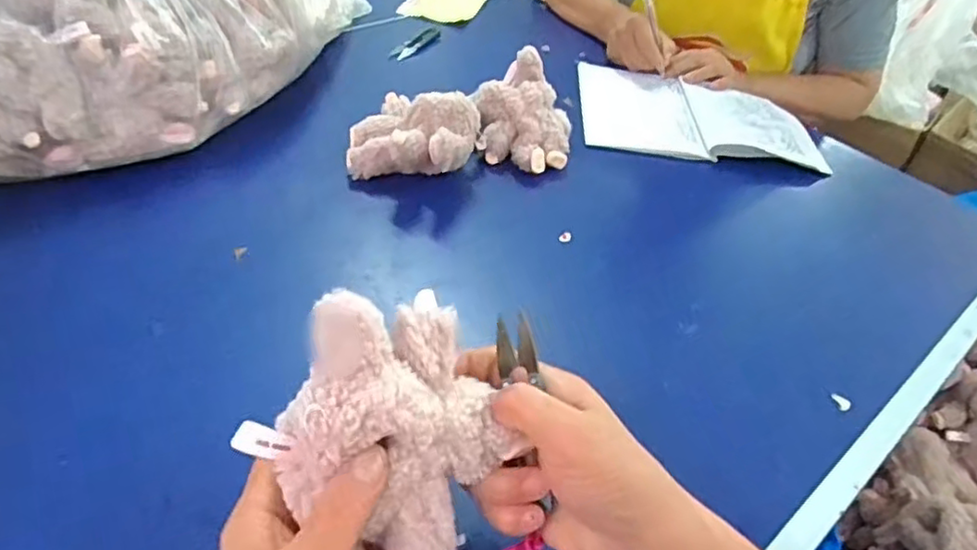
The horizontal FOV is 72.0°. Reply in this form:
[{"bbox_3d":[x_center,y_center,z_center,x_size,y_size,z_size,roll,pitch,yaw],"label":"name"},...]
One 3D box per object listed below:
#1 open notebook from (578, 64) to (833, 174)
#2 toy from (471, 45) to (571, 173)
[{"bbox_3d":[0.240,-0.190,0.786,0.262,0.014,0.186,7,42,2],"label":"open notebook"},{"bbox_3d":[0.034,-0.163,0.679,0.102,0.075,0.104,8,42,3],"label":"toy"}]

